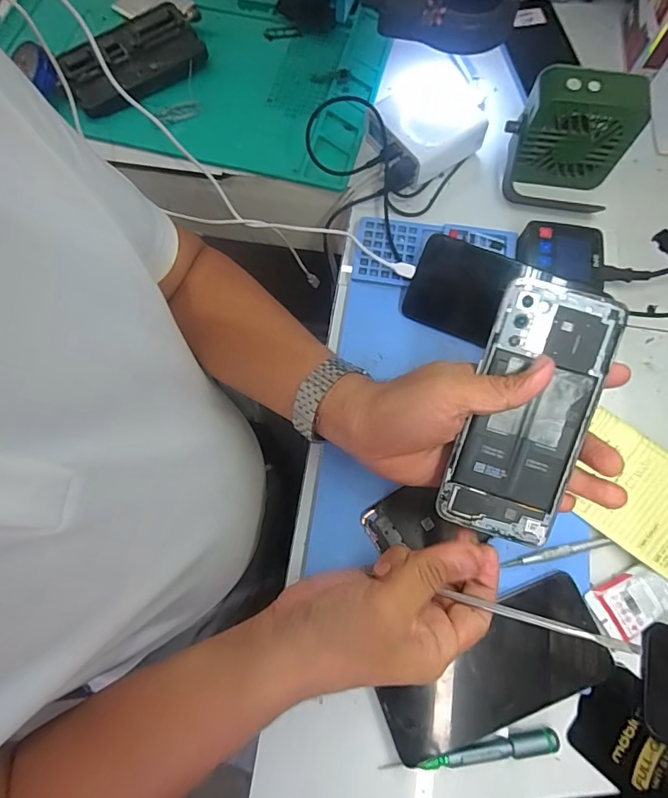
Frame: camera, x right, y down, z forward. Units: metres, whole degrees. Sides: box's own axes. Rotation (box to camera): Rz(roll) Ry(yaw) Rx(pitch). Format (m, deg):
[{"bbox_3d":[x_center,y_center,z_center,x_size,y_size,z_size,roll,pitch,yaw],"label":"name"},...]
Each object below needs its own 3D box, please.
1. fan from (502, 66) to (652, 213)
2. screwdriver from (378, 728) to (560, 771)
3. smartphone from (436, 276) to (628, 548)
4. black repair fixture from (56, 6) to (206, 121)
[{"bbox_3d":[0.214,-0.232,0.420,0.106,0.097,0.069,12,74,4],"label":"fan"},{"bbox_3d":[0.096,0.250,0.322,0.123,0.013,0.016,-7,73,-2],"label":"screwdriver"},{"bbox_3d":[0.120,0.009,0.282,0.070,0.005,0.156,18,95,5],"label":"smartphone"},{"bbox_3d":[-0.221,-0.371,0.503,0.144,0.024,0.094,-38,77,-10],"label":"black repair fixture"}]

